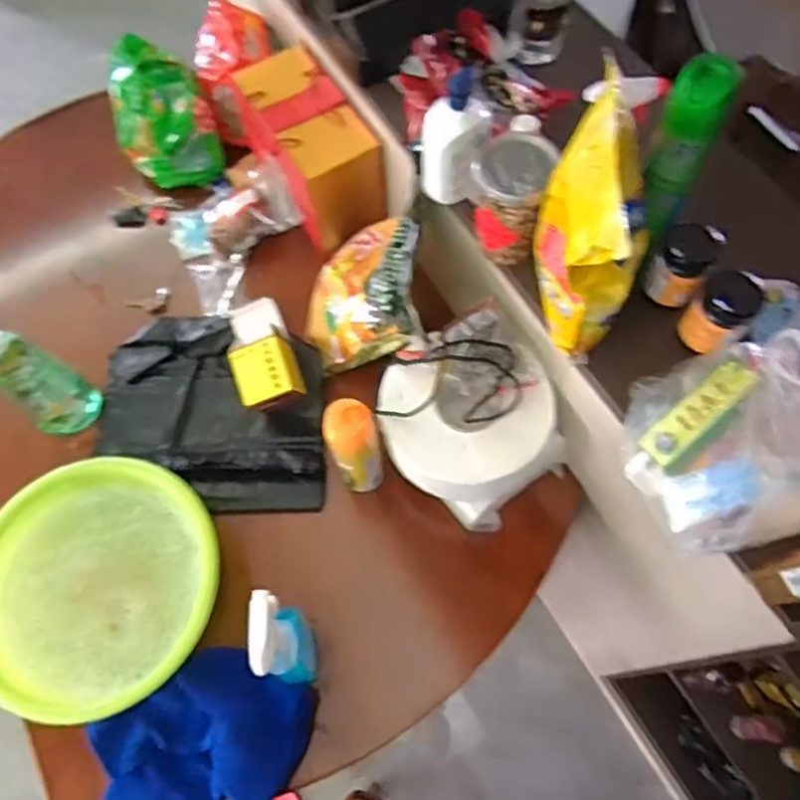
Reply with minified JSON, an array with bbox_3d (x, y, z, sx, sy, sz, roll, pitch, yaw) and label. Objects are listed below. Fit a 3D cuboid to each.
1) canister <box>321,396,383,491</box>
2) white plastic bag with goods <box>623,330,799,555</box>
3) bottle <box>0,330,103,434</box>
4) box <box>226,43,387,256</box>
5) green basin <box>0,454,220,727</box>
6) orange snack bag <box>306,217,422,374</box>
[{"bbox_3d":[-0.060,0.063,0.926,0.065,0.187,0.060,-1,66,2],"label":"canister"},{"bbox_3d":[0.365,0.035,0.711,0.201,0.147,0.210,-20,67,-6],"label":"white plastic bag with goods"},{"bbox_3d":[-0.516,-0.034,0.972,0.075,0.275,0.080,-12,67,-3],"label":"bottle"},{"bbox_3d":[-0.147,-0.414,1.130,0.141,0.161,0.278,-30,69,-10],"label":"box"},{"bbox_3d":[-0.405,0.252,0.928,0.314,0.083,0.323,-1,66,2],"label":"green basin"},{"bbox_3d":[-0.053,-0.163,1.030,0.067,0.238,0.209,7,75,-39],"label":"orange snack bag"}]

